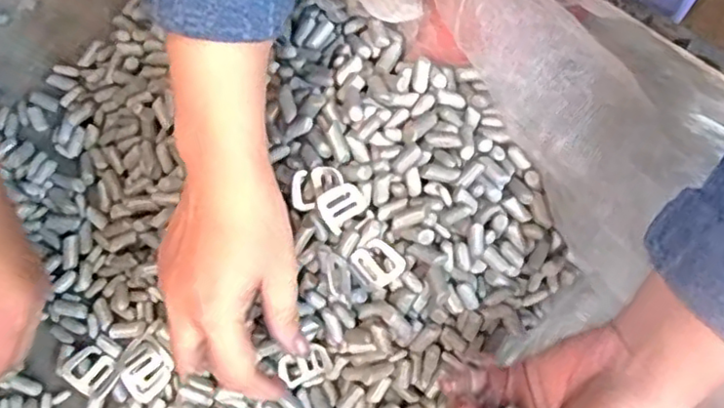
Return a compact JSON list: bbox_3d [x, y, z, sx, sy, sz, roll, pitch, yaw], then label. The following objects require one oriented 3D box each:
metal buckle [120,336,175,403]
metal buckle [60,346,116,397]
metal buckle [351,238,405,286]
[{"bbox_3d":[-0.136,0.104,0.402,0.029,0.007,0.031,38,79,7],"label":"metal buckle"},{"bbox_3d":[-0.172,0.105,0.403,0.025,0.009,0.026,33,79,6],"label":"metal buckle"},{"bbox_3d":[0.009,0.034,0.373,0.028,0.004,0.024,40,104,4],"label":"metal buckle"}]

